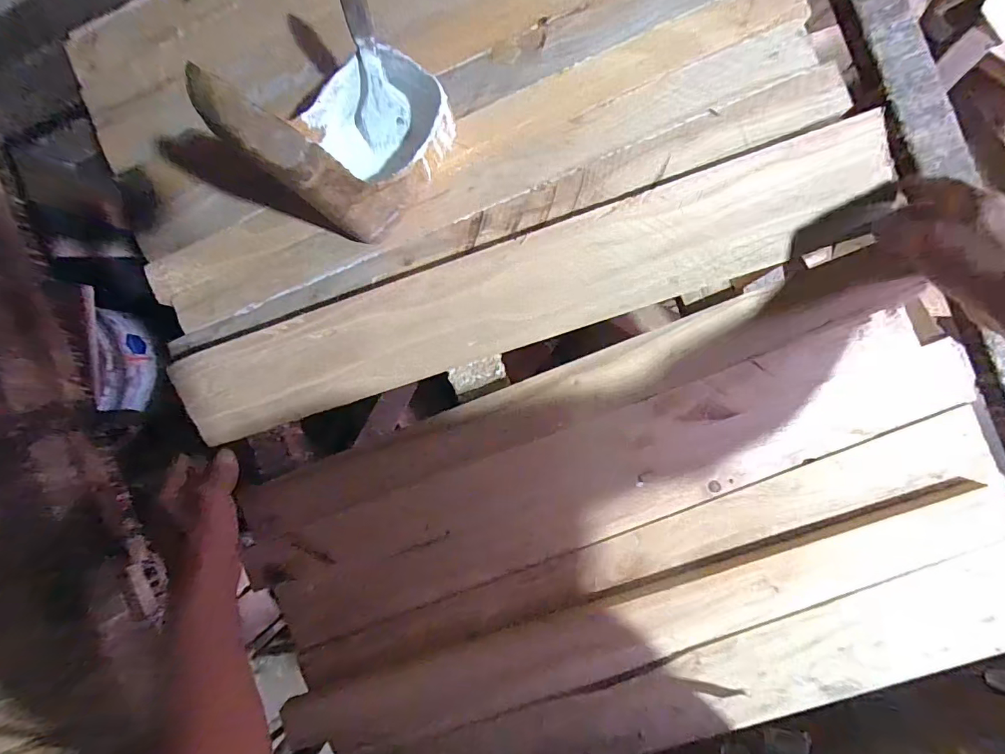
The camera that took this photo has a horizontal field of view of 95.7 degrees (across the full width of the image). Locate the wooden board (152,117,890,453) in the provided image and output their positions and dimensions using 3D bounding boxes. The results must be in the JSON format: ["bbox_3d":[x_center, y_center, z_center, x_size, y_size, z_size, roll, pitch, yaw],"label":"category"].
[{"bbox_3d":[0.010,-0.083,0.446,0.695,0.026,0.108,-18,90,6],"label":"wooden board"}]

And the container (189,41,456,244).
[{"bbox_3d":[-0.124,-0.212,0.360,0.108,0.216,0.146,42,95,3],"label":"container"}]

